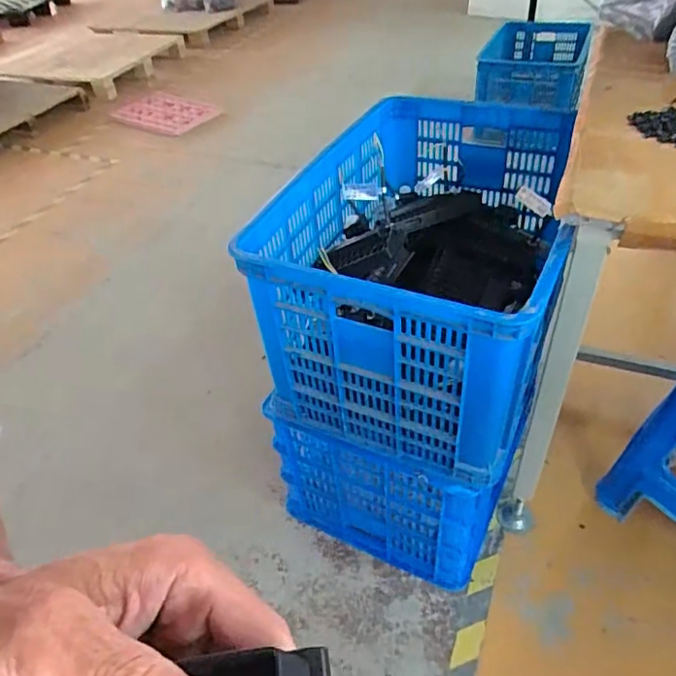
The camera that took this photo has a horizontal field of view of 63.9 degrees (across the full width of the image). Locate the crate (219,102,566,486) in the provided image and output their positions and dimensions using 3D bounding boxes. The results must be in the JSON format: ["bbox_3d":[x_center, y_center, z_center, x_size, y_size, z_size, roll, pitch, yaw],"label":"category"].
[{"bbox_3d":[0.161,-0.134,0.946,0.403,0.325,0.603,14,47,20],"label":"crate"}]

